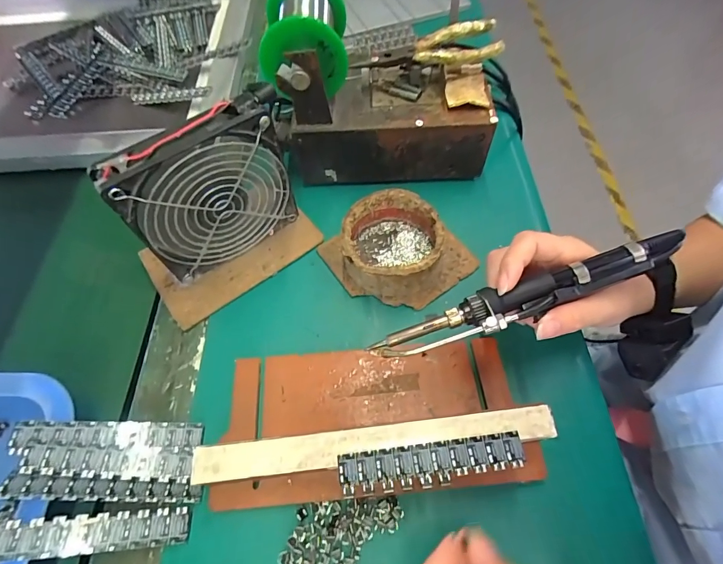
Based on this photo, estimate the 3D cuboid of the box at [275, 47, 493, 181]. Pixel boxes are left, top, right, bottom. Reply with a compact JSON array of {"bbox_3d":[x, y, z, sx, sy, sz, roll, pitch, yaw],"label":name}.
[{"bbox_3d":[0.026,-0.155,0.345,0.174,0.118,0.059,-2,60,2],"label":"box"}]

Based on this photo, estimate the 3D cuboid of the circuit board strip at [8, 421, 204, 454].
[{"bbox_3d":[-0.165,0.101,0.253,0.109,0.004,0.018,8,60,-18],"label":"circuit board strip"}]

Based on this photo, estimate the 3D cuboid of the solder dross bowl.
[{"bbox_3d":[0.026,-0.033,0.324,0.078,0.040,0.080,-1,60,2],"label":"solder dross bowl"}]

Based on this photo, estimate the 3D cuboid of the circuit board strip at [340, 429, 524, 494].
[{"bbox_3d":[0.041,0.106,0.225,0.107,0.004,0.023,-7,60,-1],"label":"circuit board strip"}]

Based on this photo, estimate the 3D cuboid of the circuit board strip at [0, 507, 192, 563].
[{"bbox_3d":[-0.162,0.150,0.228,0.108,0.004,0.020,7,59,-20],"label":"circuit board strip"}]

